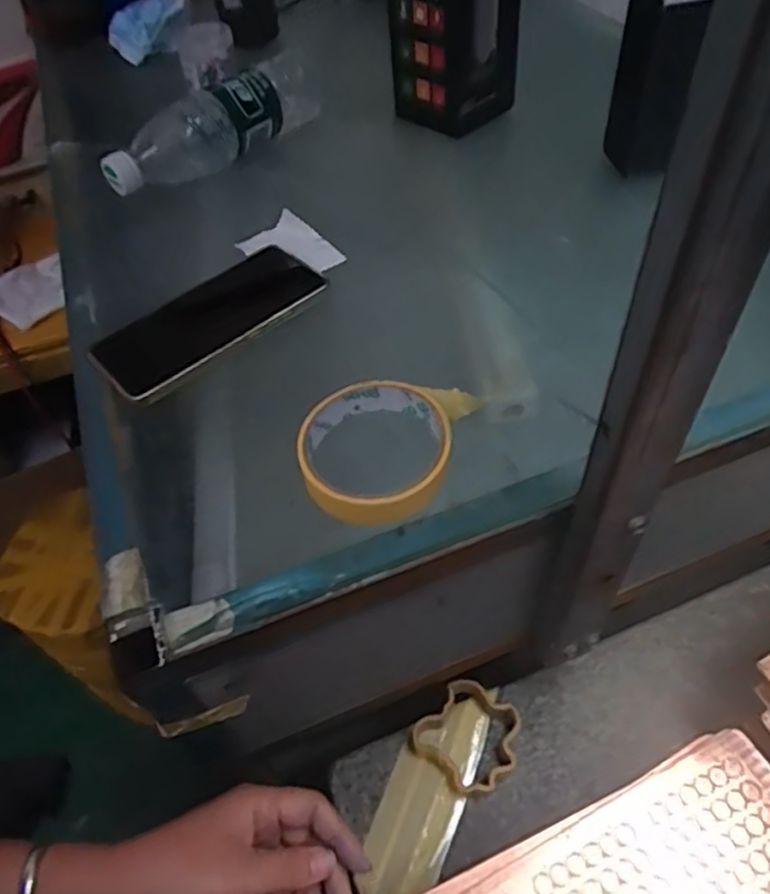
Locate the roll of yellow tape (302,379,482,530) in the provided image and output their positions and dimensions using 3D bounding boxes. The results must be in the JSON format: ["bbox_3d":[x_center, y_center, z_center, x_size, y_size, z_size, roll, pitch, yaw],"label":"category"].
[{"bbox_3d":[-0.004,0.000,0.364,0.085,0.023,0.101,13,50,14],"label":"roll of yellow tape"}]

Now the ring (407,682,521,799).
[{"bbox_3d":[0.065,0.220,0.496,0.070,0.021,0.072,-1,48,1],"label":"ring"}]

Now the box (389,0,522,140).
[{"bbox_3d":[0.065,-0.378,0.588,0.097,0.148,0.086,33,57,28],"label":"box"}]

